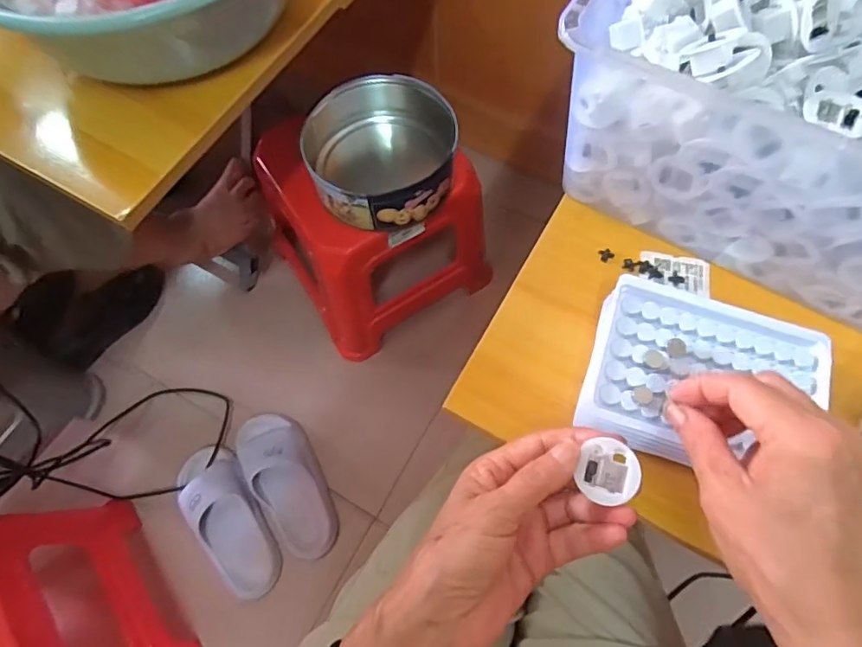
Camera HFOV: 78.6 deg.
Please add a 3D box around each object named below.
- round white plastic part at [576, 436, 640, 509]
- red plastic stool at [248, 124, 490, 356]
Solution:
[{"bbox_3d":[0.091,0.076,0.271,0.030,0.010,0.031,0,68,1],"label":"round white plastic part"},{"bbox_3d":[-0.090,-0.158,0.805,0.266,0.246,0.264,-29,71,-10],"label":"red plastic stool"}]

